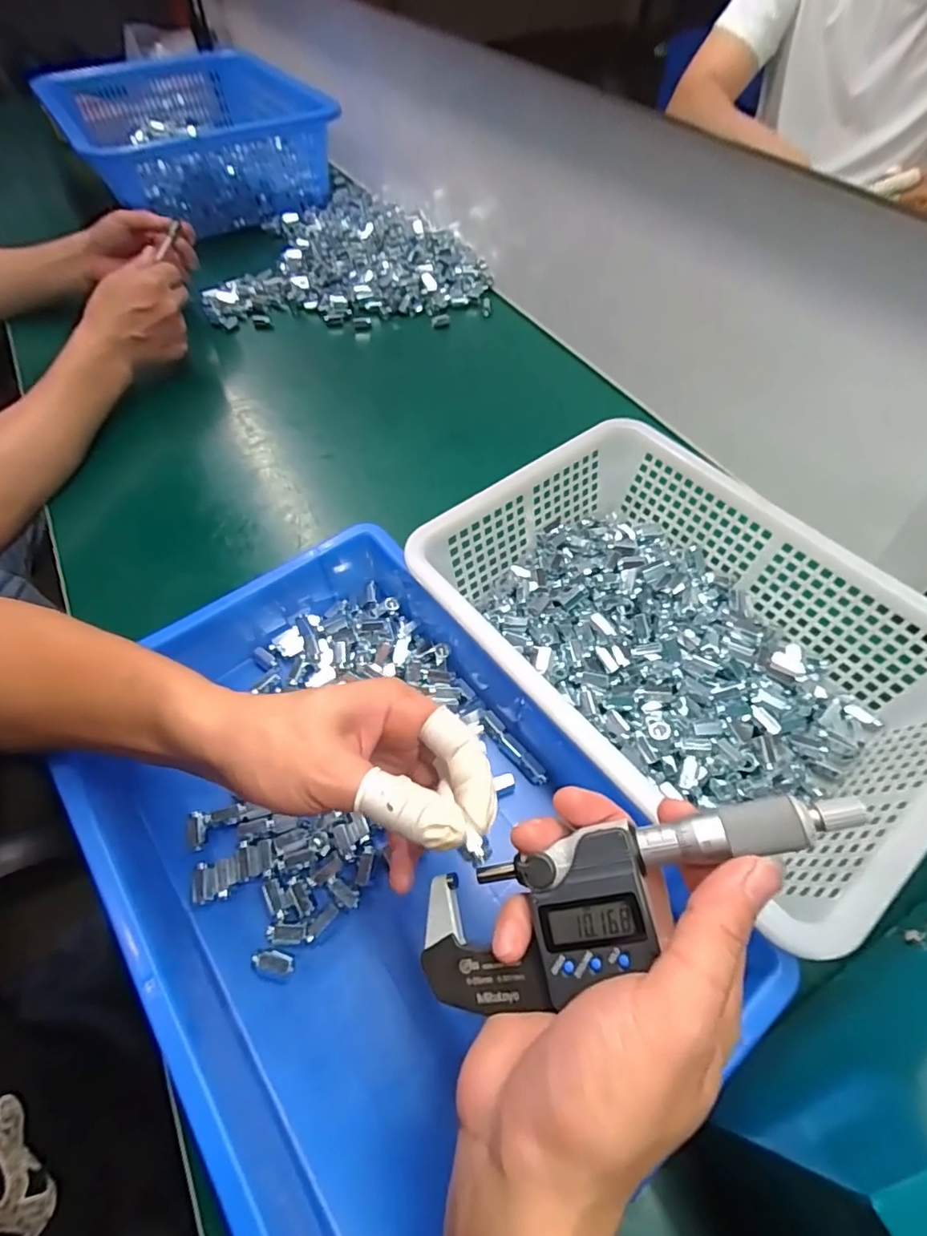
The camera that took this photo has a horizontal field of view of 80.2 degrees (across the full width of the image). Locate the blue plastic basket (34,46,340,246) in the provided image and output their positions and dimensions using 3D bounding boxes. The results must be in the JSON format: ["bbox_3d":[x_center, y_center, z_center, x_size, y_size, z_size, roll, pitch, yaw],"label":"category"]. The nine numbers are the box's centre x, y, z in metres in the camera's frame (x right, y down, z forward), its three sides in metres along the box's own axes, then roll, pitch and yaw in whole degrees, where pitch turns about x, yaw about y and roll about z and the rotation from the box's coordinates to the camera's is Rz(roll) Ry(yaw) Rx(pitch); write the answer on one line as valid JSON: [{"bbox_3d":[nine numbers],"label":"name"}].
[{"bbox_3d":[-0.458,-0.806,0.912,0.365,0.111,0.497,-29,60,-17],"label":"blue plastic basket"}]

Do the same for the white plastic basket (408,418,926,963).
[{"bbox_3d":[0.141,0.013,0.367,0.224,0.075,0.310,-34,62,-22],"label":"white plastic basket"}]

